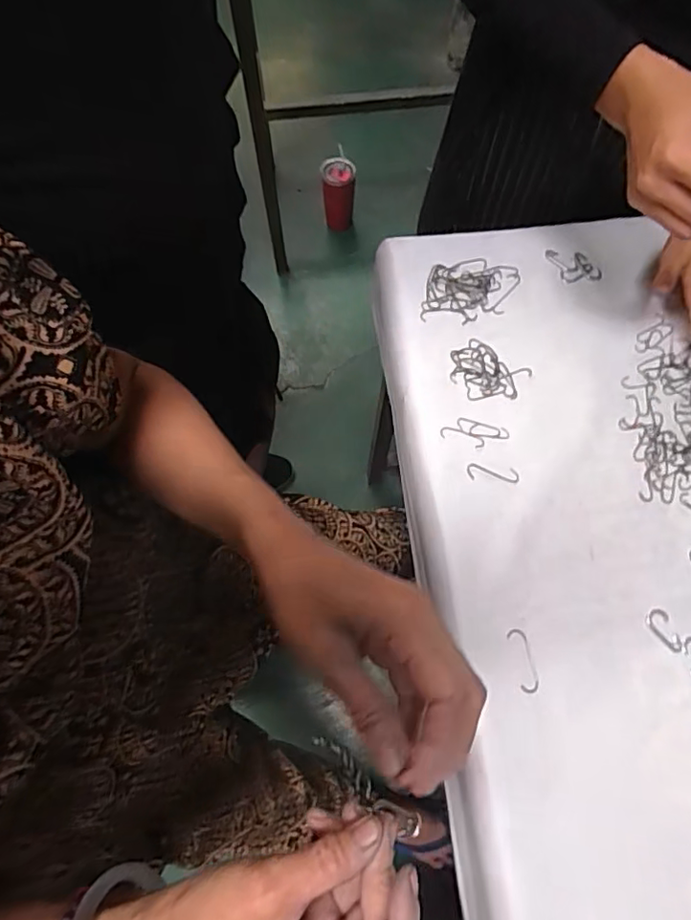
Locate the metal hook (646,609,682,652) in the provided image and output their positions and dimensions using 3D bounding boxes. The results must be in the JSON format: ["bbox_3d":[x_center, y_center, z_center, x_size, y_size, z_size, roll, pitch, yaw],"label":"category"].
[{"bbox_3d":[0.269,0.145,0.465,0.020,0.004,0.036,-20,71,-6],"label":"metal hook"}]

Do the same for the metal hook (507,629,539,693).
[{"bbox_3d":[0.147,0.165,0.456,0.016,0.004,0.050,-10,71,-3],"label":"metal hook"}]

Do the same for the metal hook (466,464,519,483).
[{"bbox_3d":[0.136,0.013,0.509,0.048,0.004,0.015,5,71,3],"label":"metal hook"}]

